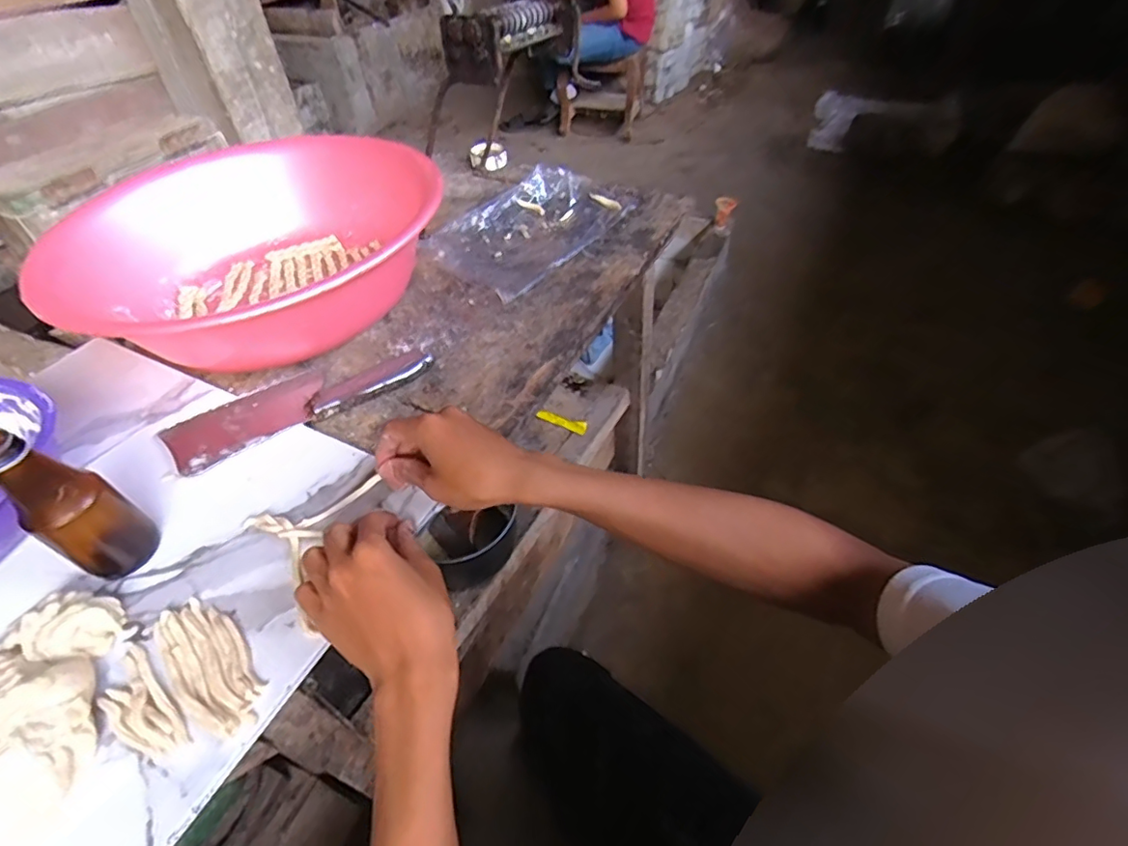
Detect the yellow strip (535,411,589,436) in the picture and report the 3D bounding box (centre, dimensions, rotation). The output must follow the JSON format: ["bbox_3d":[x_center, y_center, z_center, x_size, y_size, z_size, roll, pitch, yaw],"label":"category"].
[{"bbox_3d":[-0.004,-0.002,0.993,0.093,0.011,0.028,17,50,18],"label":"yellow strip"}]

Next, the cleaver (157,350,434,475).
[{"bbox_3d":[-0.255,-0.027,0.544,0.244,0.014,0.076,-27,51,-21],"label":"cleaver"}]

